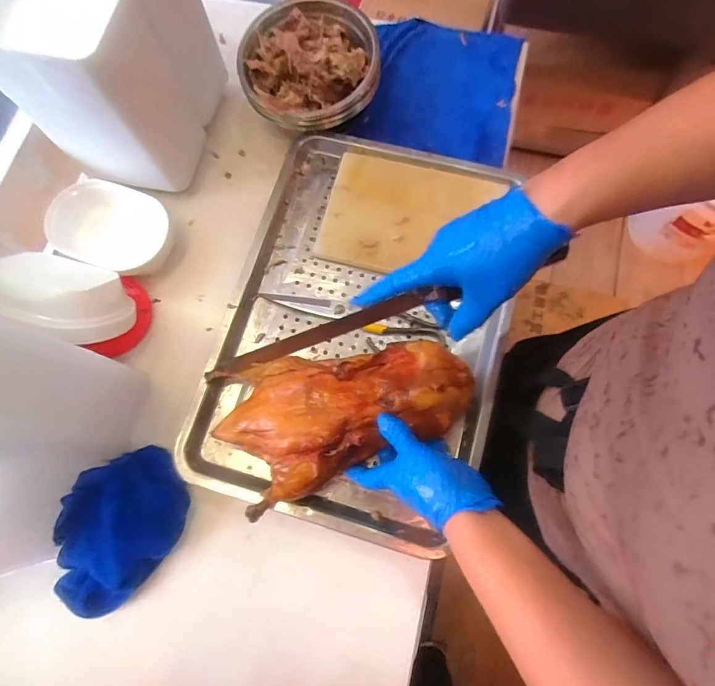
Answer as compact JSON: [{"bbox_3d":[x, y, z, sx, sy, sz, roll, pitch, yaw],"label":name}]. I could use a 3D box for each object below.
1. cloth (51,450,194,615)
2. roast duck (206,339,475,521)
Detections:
[{"bbox_3d":[-0.262,0.210,0.476,0.112,0.081,0.185,14,76,5],"label":"cloth"},{"bbox_3d":[-0.014,0.078,0.444,0.260,0.071,0.154,-7,75,0],"label":"roast duck"}]

